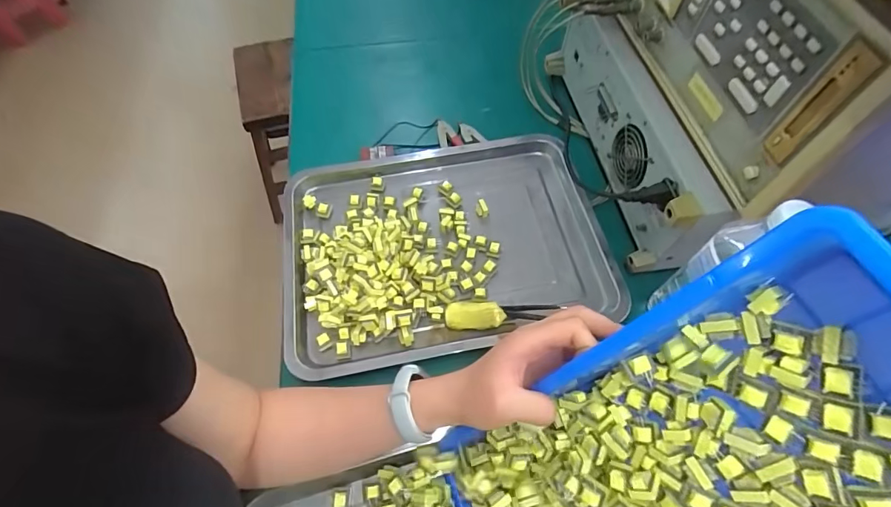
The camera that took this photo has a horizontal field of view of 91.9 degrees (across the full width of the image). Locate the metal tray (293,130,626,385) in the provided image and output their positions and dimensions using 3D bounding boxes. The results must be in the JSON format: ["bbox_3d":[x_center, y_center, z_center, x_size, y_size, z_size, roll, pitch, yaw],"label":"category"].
[{"bbox_3d":[-0.002,-0.018,0.551,0.407,0.052,0.293,-10,62,-7],"label":"metal tray"}]

